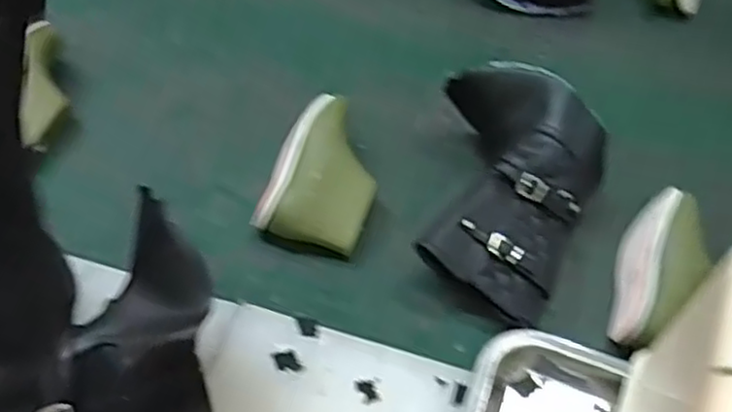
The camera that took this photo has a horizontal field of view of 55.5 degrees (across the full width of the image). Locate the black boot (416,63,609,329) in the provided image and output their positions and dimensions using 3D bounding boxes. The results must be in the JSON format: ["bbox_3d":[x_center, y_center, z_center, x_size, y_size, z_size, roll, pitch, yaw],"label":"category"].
[{"bbox_3d":[0.122,-0.022,0.616,0.158,0.083,0.218,19,51,12],"label":"black boot"}]

